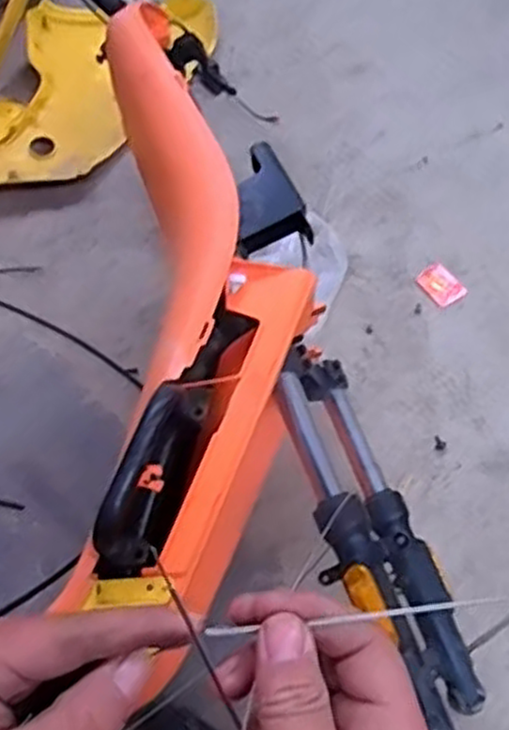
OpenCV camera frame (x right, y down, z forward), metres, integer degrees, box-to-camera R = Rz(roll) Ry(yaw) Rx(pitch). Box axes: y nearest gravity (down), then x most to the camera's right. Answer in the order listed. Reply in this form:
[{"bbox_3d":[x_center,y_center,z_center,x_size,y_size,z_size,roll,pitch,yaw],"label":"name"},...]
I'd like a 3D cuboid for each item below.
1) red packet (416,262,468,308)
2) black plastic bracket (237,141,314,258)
[{"bbox_3d":[0.276,-0.119,1.116,0.051,0.012,0.068,-34,63,-18],"label":"red packet"},{"bbox_3d":[0.003,-0.181,0.836,0.091,0.041,0.123,-22,76,-4],"label":"black plastic bracket"}]

